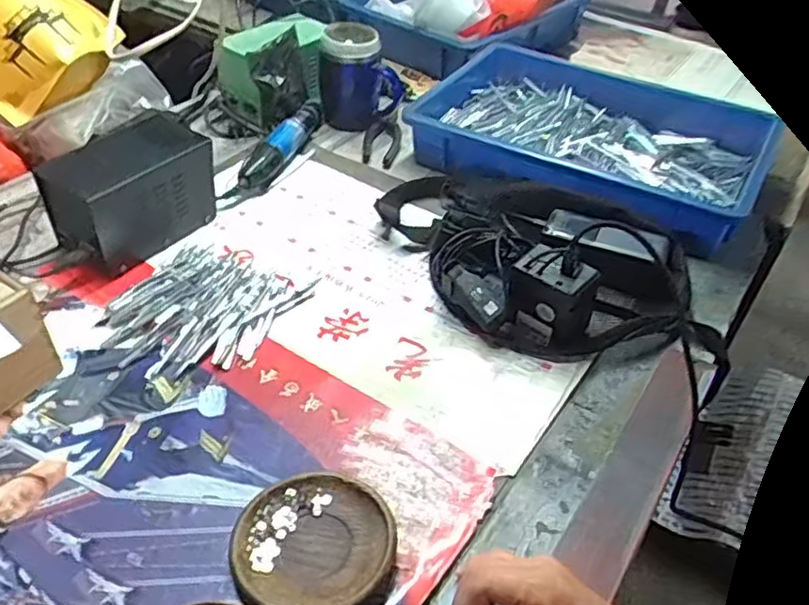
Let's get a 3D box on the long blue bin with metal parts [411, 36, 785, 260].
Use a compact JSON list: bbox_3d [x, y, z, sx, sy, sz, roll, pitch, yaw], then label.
[{"bbox_3d":[0.256,-0.236,0.952,0.471,0.071,0.378,25,47,22],"label":"long blue bin with metal parts"}]

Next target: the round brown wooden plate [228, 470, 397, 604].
[{"bbox_3d":[-0.066,0.179,0.486,0.113,0.015,0.114,2,43,-2],"label":"round brown wooden plate"}]

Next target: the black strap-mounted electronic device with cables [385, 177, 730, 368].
[{"bbox_3d":[0.148,-0.053,0.705,0.375,0.085,0.217,16,44,14],"label":"black strap-mounted electronic device with cables"}]

